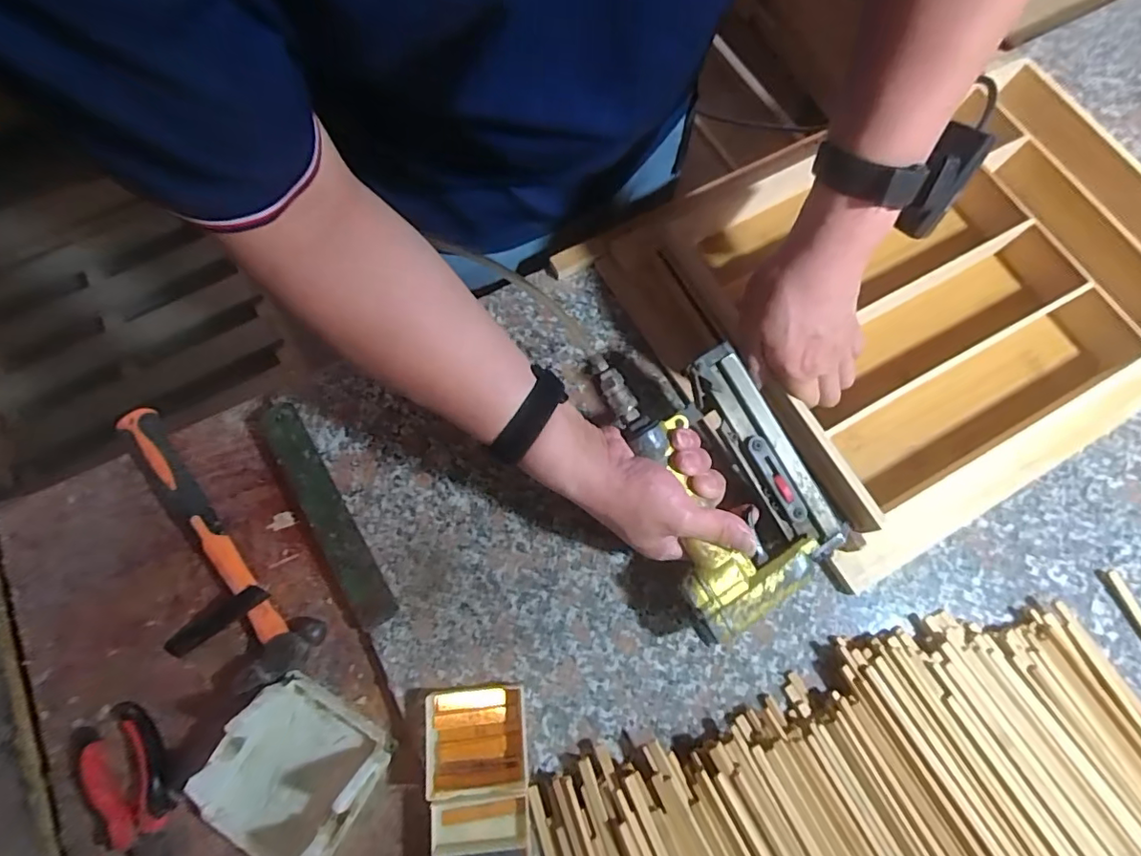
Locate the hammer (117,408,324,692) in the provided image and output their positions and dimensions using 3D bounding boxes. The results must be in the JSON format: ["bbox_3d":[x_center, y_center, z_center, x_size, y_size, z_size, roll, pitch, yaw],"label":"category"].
[{"bbox_3d":[-0.323,0.103,0.453,0.088,0.031,0.273,-41,77,-12],"label":"hammer"}]

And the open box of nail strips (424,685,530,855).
[{"bbox_3d":[-0.069,0.271,0.397,0.073,0.013,0.138,-5,72,-2],"label":"open box of nail strips"}]

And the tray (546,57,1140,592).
[{"bbox_3d":[0.326,-0.133,0.502,0.504,0.069,0.390,-27,74,-9],"label":"tray"}]

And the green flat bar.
[{"bbox_3d":[-0.219,0.072,0.463,0.040,0.011,0.217,-31,75,-10],"label":"green flat bar"}]

